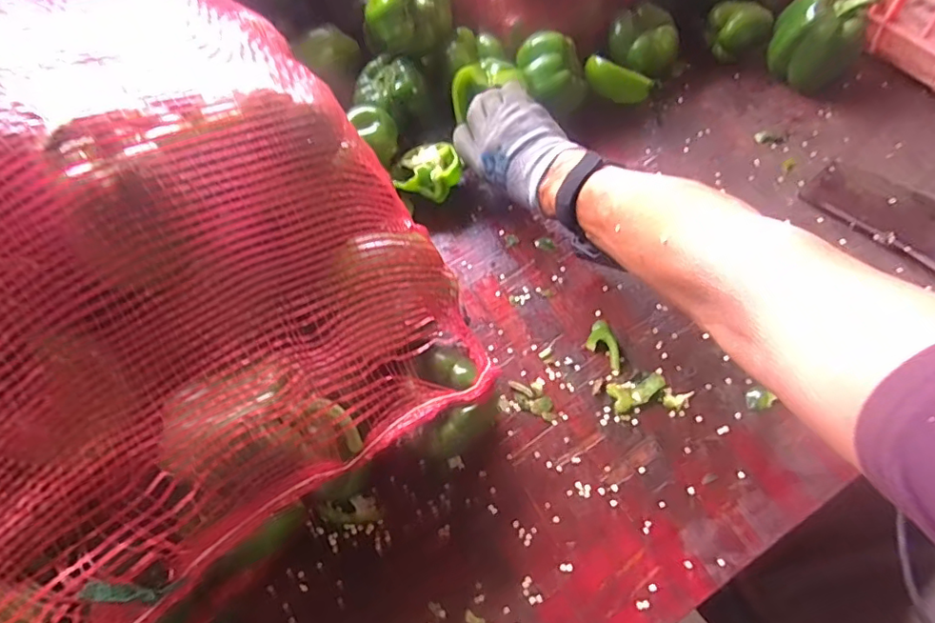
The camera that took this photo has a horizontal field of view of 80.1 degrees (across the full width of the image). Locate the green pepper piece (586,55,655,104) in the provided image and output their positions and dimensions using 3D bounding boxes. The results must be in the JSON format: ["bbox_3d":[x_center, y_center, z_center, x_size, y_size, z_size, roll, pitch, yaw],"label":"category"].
[{"bbox_3d":[0.157,-0.243,0.583,0.071,0.031,0.019,25,64,2],"label":"green pepper piece"}]

